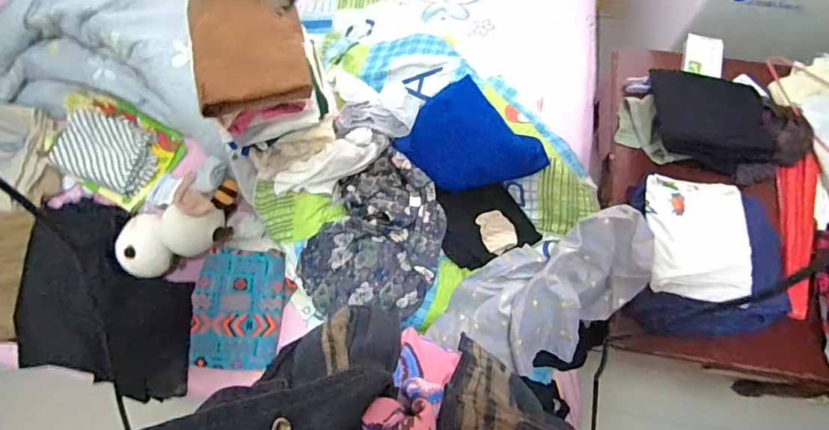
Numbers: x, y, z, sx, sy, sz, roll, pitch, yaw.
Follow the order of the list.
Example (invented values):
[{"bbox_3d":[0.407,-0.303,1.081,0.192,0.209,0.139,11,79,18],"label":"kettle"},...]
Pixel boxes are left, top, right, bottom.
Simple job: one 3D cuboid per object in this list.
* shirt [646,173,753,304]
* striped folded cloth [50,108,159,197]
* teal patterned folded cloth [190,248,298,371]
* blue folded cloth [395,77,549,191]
[{"bbox_3d":[0.504,0.038,0.822,0.160,0.034,0.223,8,70,4],"label":"shirt"},{"bbox_3d":[-0.742,-0.158,1.116,0.249,0.038,0.168,21,71,8],"label":"striped folded cloth"},{"bbox_3d":[-0.361,0.196,0.961,0.184,0.024,0.242,7,89,-13],"label":"teal patterned folded cloth"},{"bbox_3d":[0.111,-0.140,0.962,0.202,0.029,0.266,-46,73,12],"label":"blue folded cloth"}]

